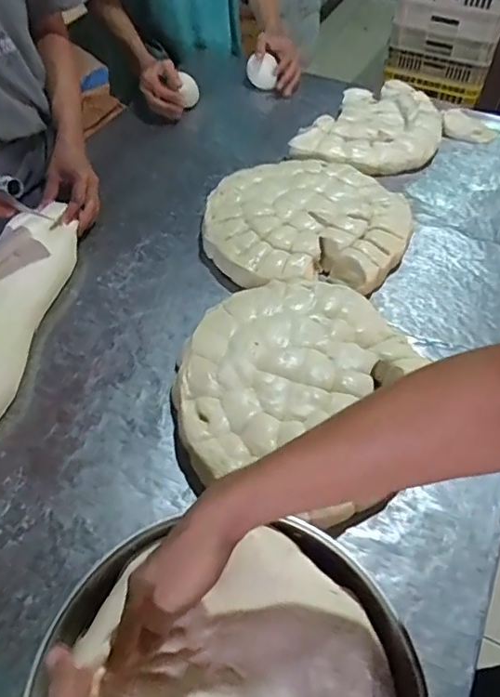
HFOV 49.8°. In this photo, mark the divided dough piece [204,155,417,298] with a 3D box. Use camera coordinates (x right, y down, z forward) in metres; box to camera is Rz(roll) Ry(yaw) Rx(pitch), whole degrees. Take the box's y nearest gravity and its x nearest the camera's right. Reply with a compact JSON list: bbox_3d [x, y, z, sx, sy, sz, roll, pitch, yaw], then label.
[{"bbox_3d":[0.091,-0.199,0.867,0.317,0.058,0.286,7,52,6],"label":"divided dough piece"}]

